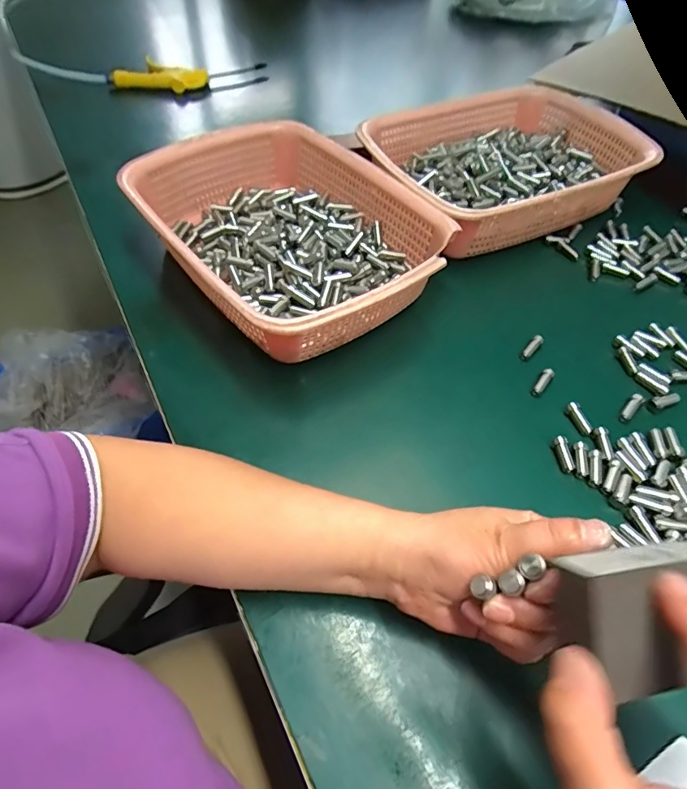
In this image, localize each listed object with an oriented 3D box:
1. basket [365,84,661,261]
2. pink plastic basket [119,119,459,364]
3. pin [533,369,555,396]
[{"bbox_3d":[0.183,-0.261,0.551,0.299,0.069,0.207,-23,56,-18],"label":"basket"},{"bbox_3d":[-0.054,-0.152,0.458,0.211,0.073,0.282,-30,58,-22],"label":"pink plastic basket"},{"bbox_3d":[0.168,-0.010,0.402,0.009,0.005,0.028,30,58,20],"label":"pin"}]

